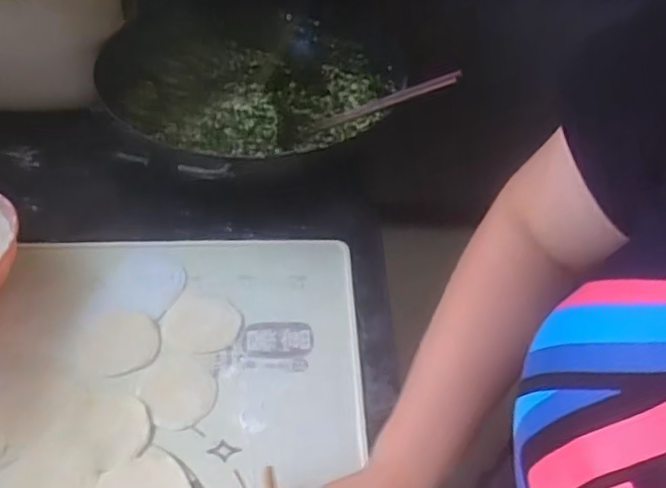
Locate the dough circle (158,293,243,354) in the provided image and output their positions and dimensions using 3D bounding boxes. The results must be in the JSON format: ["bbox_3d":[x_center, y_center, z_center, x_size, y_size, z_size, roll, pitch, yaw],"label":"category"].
[{"bbox_3d":[-0.120,0.071,0.603,0.071,0.004,0.063,13,46,9],"label":"dough circle"}]

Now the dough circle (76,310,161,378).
[{"bbox_3d":[-0.191,0.085,0.594,0.070,0.004,0.066,-9,47,-13],"label":"dough circle"}]

